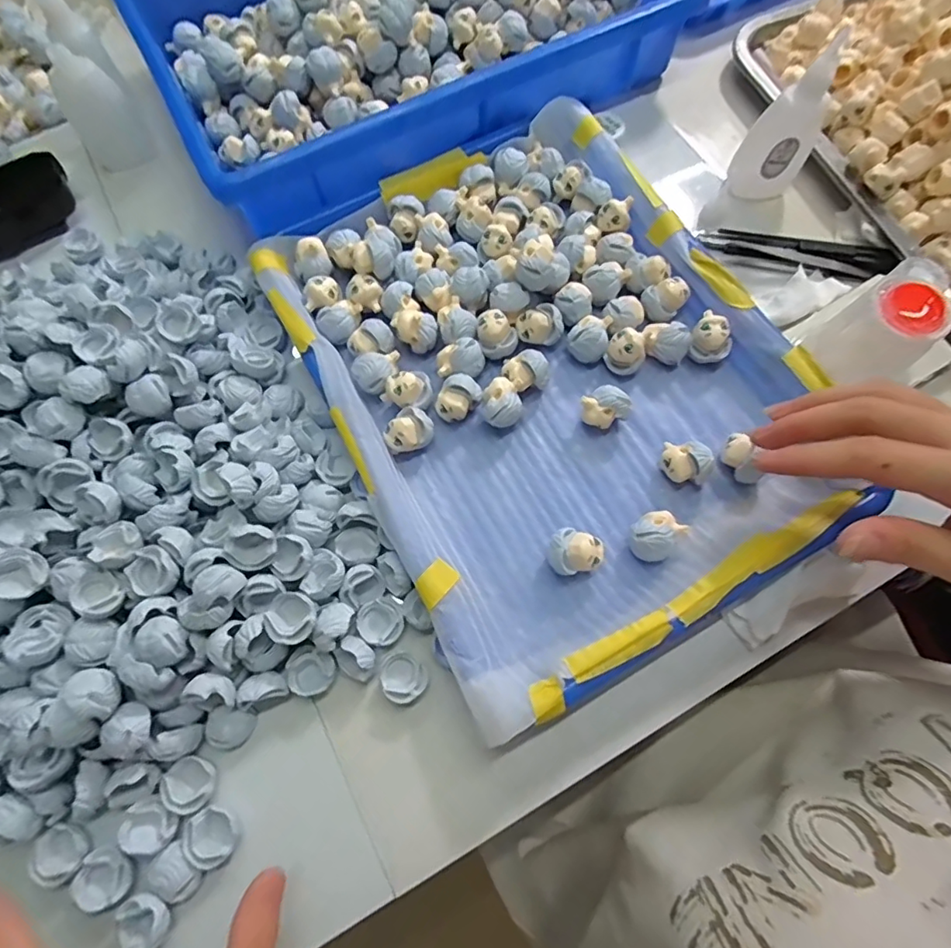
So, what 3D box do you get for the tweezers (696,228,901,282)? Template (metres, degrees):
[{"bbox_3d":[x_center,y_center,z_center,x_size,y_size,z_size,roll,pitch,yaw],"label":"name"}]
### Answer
[{"bbox_3d":[0.214,-0.150,0.354,0.118,0.012,0.025,12,72,6],"label":"tweezers"}]

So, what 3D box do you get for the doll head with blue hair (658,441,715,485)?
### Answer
[{"bbox_3d":[0.119,-0.005,0.295,0.029,0.023,0.021,20,74,9],"label":"doll head with blue hair"}]

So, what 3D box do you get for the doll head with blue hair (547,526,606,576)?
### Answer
[{"bbox_3d":[0.054,0.043,0.282,0.030,0.022,0.024,20,74,9],"label":"doll head with blue hair"}]

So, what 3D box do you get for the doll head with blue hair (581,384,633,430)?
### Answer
[{"bbox_3d":[0.075,-0.037,0.309,0.026,0.020,0.022,-21,72,-5],"label":"doll head with blue hair"}]

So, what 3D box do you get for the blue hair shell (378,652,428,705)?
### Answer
[{"bbox_3d":[-0.037,0.104,0.270,0.024,0.011,0.021,40,77,14],"label":"blue hair shell"}]

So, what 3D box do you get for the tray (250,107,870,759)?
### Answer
[{"bbox_3d":[0.040,-0.064,0.315,0.244,0.032,0.324,-29,73,-7],"label":"tray"}]

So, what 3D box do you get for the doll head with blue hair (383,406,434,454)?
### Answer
[{"bbox_3d":[-0.038,-0.023,0.308,0.028,0.022,0.022,-32,73,-8],"label":"doll head with blue hair"}]

